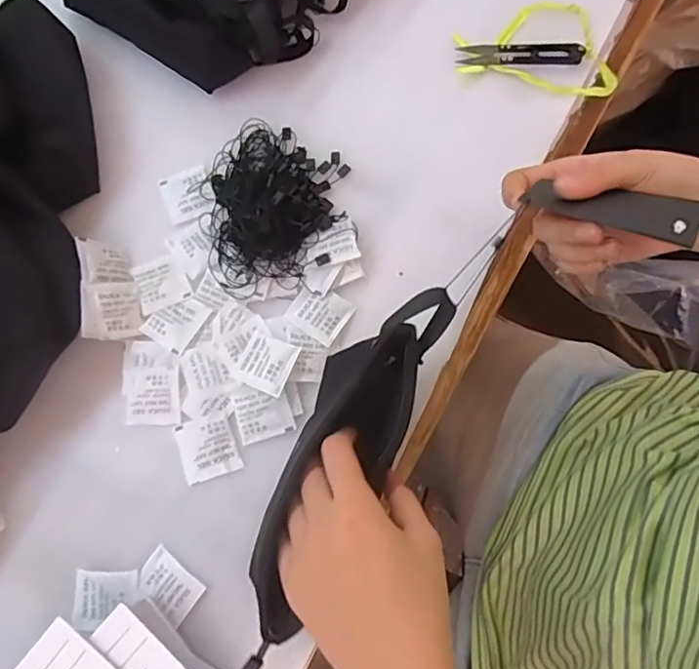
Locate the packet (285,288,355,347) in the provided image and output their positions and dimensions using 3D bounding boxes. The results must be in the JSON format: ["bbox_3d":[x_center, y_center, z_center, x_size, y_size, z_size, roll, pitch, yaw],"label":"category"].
[{"bbox_3d":[-0.022,-0.017,0.417,0.041,0.005,0.038,32,79,7],"label":"packet"}]

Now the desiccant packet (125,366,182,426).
[{"bbox_3d":[-0.140,0.043,0.401,0.037,0.004,0.041,0,77,0],"label":"desiccant packet"}]

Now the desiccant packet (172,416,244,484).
[{"bbox_3d":[-0.099,0.079,0.393,0.038,0.004,0.042,-20,78,-4],"label":"desiccant packet"}]

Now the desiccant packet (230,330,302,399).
[{"bbox_3d":[-0.059,0.020,0.402,0.038,0.012,0.039,23,78,6],"label":"desiccant packet"}]

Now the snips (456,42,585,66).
[{"bbox_3d":[0.142,-0.234,0.466,0.103,0.005,0.023,2,77,1],"label":"snips"}]

